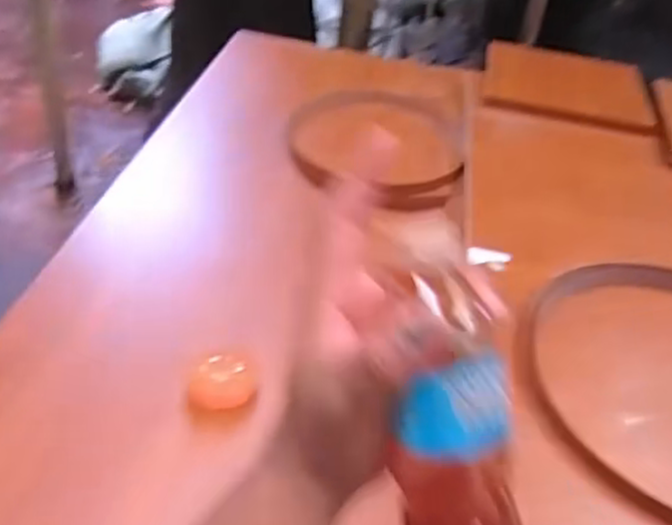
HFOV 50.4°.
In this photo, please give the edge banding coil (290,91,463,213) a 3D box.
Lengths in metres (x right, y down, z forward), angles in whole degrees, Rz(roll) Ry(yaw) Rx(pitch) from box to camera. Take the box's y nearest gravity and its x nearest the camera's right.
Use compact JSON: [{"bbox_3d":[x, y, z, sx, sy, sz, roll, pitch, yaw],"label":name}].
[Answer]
[{"bbox_3d":[0.069,-0.198,1.171,0.298,0.042,0.301,5,39,-4],"label":"edge banding coil"}]

